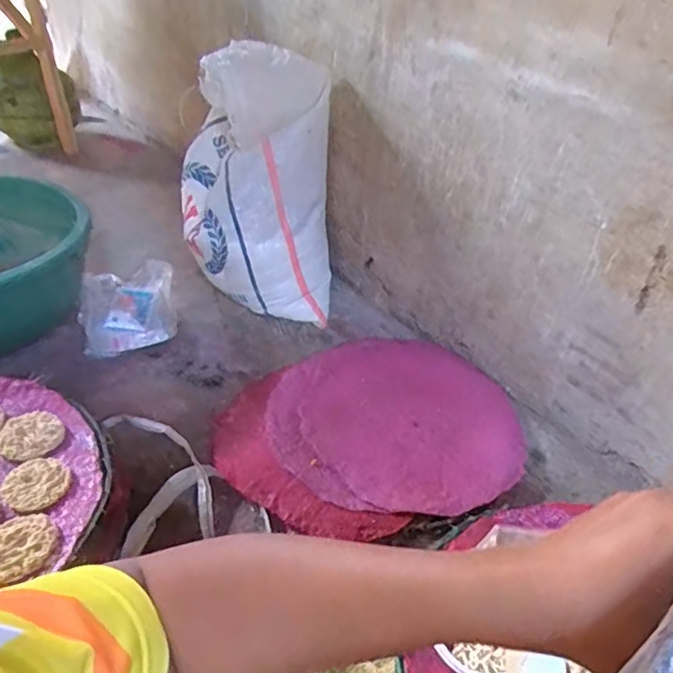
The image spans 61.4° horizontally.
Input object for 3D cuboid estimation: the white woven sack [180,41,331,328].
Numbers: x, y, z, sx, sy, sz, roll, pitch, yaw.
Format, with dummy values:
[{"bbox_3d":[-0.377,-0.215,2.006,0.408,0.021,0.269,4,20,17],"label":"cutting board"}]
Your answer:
[{"bbox_3d":[-0.146,-0.272,1.080,0.291,0.452,0.204,7,38,3],"label":"white woven sack"}]

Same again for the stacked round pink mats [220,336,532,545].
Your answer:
[{"bbox_3d":[0.048,0.140,0.896,0.437,0.046,0.398,3,38,-2],"label":"stacked round pink mats"}]

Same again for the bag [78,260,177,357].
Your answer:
[{"bbox_3d":[-0.401,-0.060,1.085,0.171,0.086,0.221,-5,39,-13],"label":"bag"}]

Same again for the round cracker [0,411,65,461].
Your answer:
[{"bbox_3d":[-0.385,0.122,0.710,0.070,0.012,0.072,3,38,-2],"label":"round cracker"}]

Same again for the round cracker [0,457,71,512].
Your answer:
[{"bbox_3d":[-0.349,0.168,0.656,0.072,0.009,0.068,3,38,-2],"label":"round cracker"}]

